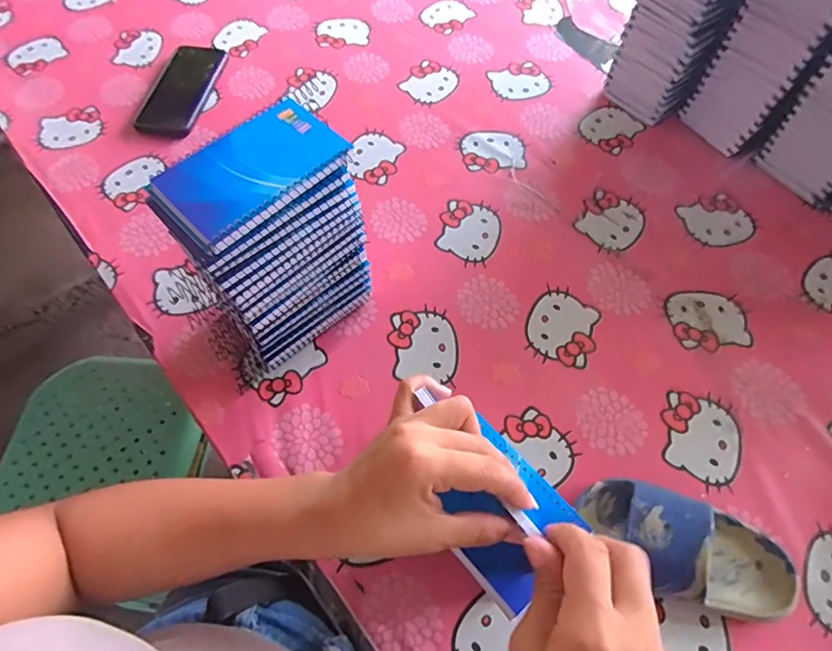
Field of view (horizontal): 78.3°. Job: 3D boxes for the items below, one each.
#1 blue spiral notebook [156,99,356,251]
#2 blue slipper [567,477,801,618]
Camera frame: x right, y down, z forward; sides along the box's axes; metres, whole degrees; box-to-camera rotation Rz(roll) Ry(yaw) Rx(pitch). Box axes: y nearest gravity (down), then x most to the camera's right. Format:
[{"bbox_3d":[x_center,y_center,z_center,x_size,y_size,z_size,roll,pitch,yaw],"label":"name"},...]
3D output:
[{"bbox_3d":[-0.122,-0.121,0.384,0.133,0.014,0.085,-41,70,-19],"label":"blue spiral notebook"},{"bbox_3d":[0.219,0.179,0.410,0.169,0.059,0.076,17,64,8],"label":"blue slipper"}]

